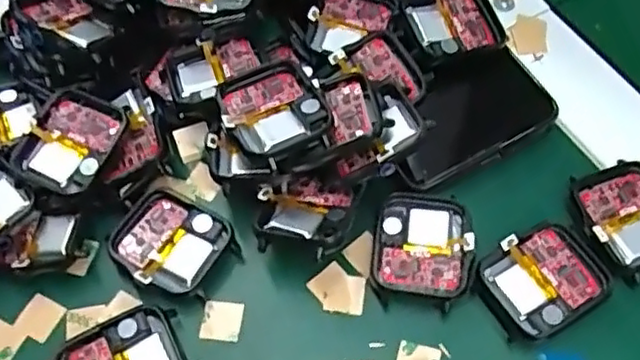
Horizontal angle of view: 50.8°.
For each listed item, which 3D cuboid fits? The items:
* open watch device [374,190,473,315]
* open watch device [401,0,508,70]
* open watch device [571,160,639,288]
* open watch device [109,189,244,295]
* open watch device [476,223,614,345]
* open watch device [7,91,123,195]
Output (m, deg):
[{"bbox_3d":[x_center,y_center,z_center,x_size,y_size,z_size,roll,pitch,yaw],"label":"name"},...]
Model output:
[{"bbox_3d":[0.040,0.028,0.264,0.037,0.010,0.044,8,60,8],"label":"open watch device"},{"bbox_3d":[0.058,-0.070,0.301,0.046,0.006,0.035,-15,70,-13],"label":"open watch device"},{"bbox_3d":[0.123,0.016,0.267,0.039,0.007,0.045,-17,60,-7],"label":"open watch device"},{"bbox_3d":[-0.059,0.026,0.271,0.045,0.011,0.038,30,65,19],"label":"open watch device"},{"bbox_3d":[0.085,0.038,0.256,0.045,0.007,0.036,-28,61,-13],"label":"open watch device"},{"bbox_3d":[-0.103,-0.016,0.276,0.035,0.011,0.041,20,62,15],"label":"open watch device"}]

